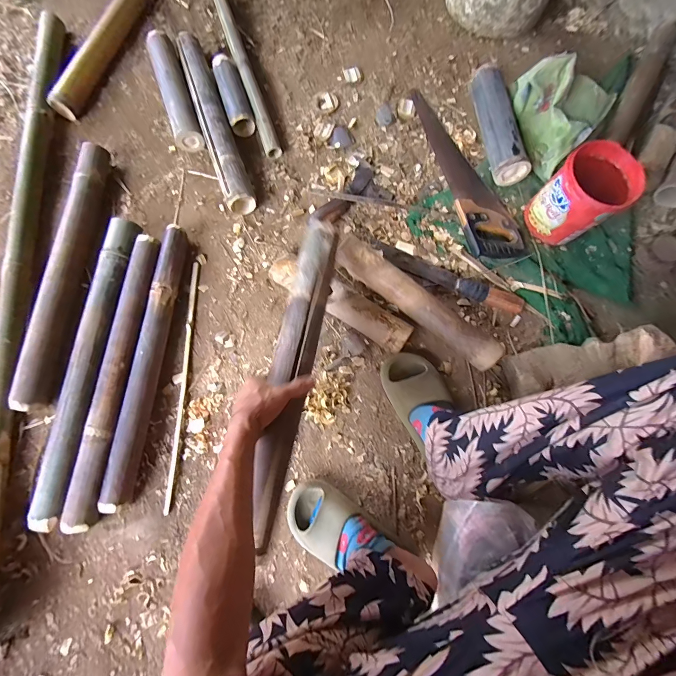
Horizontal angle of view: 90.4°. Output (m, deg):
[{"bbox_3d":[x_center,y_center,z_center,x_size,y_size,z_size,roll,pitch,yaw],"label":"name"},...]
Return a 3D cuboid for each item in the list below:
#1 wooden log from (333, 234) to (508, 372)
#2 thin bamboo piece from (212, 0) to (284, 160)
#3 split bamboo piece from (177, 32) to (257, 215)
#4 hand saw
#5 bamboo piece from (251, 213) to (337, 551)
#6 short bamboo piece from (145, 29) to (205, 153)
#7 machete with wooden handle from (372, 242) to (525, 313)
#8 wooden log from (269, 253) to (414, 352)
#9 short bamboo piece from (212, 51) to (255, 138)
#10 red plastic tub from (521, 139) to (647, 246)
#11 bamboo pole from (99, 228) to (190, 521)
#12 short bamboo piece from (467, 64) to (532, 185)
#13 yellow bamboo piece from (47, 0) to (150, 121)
[{"bbox_3d":[0.159,-0.073,0.693,0.378,0.067,0.065,40,80,8],"label":"wooden log"},{"bbox_3d":[-0.270,-0.780,0.881,0.045,0.036,0.730,-19,78,-5],"label":"thin bamboo piece"},{"bbox_3d":[-0.303,-0.531,0.806,0.063,0.059,0.519,-20,78,-5],"label":"split bamboo piece"},{"bbox_3d":[0.295,-0.396,0.775,0.121,0.043,0.481,-14,78,-4],"label":"hand saw"},{"bbox_3d":[-0.069,0.029,0.526,0.061,0.032,0.511,8,68,1],"label":"bamboo piece"},{"bbox_3d":[-0.407,-0.615,0.834,0.066,0.056,0.319,-19,78,-5],"label":"short bamboo piece"},{"bbox_3d":[0.232,-0.136,0.724,0.342,0.037,0.050,25,78,5],"label":"machete with wooden handle"},{"bbox_3d":[0.007,-0.080,0.706,0.319,0.047,0.078,31,79,6],"label":"wooden log"},{"bbox_3d":[-0.263,-0.609,0.838,0.058,0.048,0.216,-18,78,-5],"label":"short bamboo piece"},{"bbox_3d":[0.502,-0.294,0.689,0.137,0.146,0.135,0,77,-1],"label":"red plastic tub"},{"bbox_3d":[-0.379,0.039,0.677,0.055,0.053,0.561,7,77,1],"label":"bamboo pole"},{"bbox_3d":[0.372,-0.505,0.790,0.070,0.076,0.287,-10,77,-3],"label":"short bamboo piece"},{"bbox_3d":[-0.611,-0.777,0.883,0.053,0.074,0.464,21,78,4],"label":"yellow bamboo piece"}]

